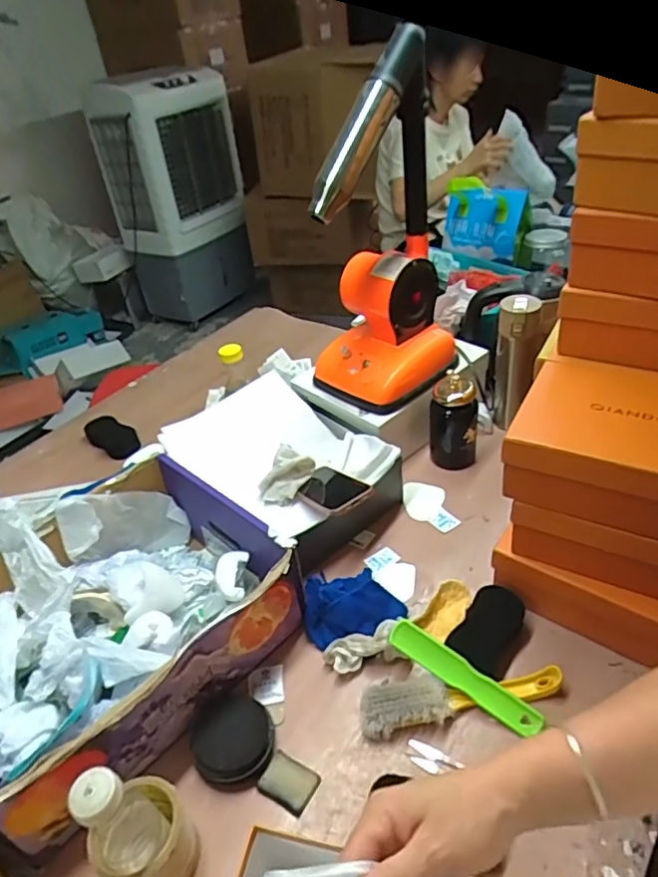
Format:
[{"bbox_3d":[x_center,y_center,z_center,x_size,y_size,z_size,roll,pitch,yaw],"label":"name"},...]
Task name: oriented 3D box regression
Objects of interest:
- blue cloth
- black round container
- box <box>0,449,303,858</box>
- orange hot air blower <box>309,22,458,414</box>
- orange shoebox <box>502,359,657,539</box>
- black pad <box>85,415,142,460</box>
[{"bbox_3d":[0.034,0.216,0.805,0.133,0.048,0.115,-6,38,2],"label":"blue cloth"},{"bbox_3d":[-0.110,0.343,0.682,0.089,0.035,0.095,-5,38,4],"label":"black round container"},{"bbox_3d":[-0.280,0.232,0.756,0.329,0.151,0.390,27,50,36],"label":"box"},{"bbox_3d":[0.076,-0.289,0.905,0.218,0.473,0.202,-2,38,7],"label":"orange hot air blower"},{"bbox_3d":[0.372,0.017,0.666,0.309,0.088,0.194,16,44,27],"label":"orange shoebox"},{"bbox_3d":[-0.431,-0.003,1.192,0.132,0.039,0.067,18,45,29],"label":"black pad"}]

